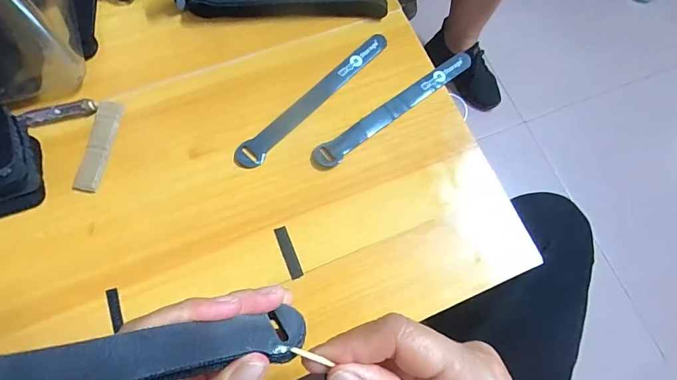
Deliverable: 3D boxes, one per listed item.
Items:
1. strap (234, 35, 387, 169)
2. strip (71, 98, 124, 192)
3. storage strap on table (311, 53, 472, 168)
[{"bbox_3d":[-0.023,-0.095,0.374,0.027,0.004,0.199,41,75,8],"label":"strap"},{"bbox_3d":[-0.220,-0.042,0.343,0.023,0.007,0.088,8,73,-2],"label":"strip"},{"bbox_3d":[0.059,-0.083,0.375,0.199,0.004,0.023,-35,79,-13],"label":"storage strap on table"}]

